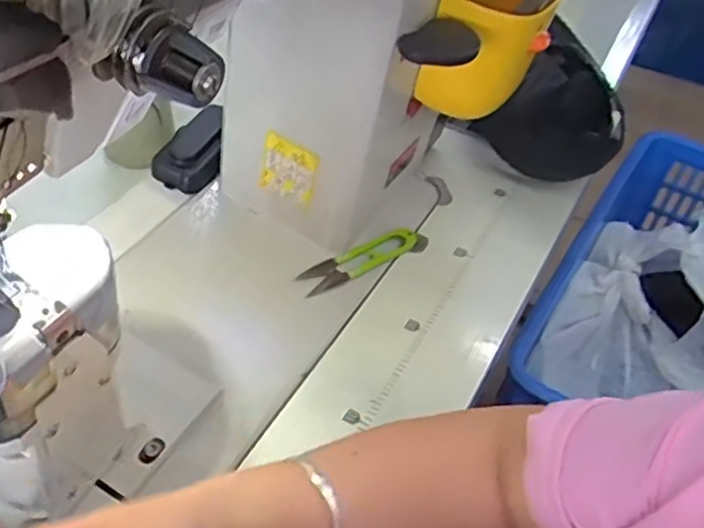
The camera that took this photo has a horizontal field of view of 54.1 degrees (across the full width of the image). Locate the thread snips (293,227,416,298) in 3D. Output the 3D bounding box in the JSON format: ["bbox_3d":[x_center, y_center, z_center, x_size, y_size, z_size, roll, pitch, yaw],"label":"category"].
[{"bbox_3d":[0.009,-0.006,0.595,0.120,0.006,0.029,-27,54,-29],"label":"thread snips"}]

